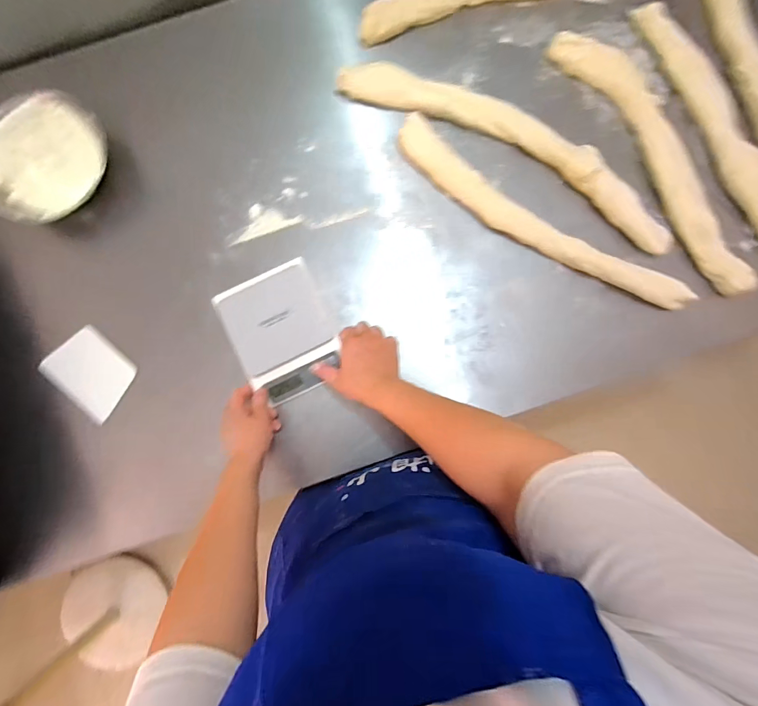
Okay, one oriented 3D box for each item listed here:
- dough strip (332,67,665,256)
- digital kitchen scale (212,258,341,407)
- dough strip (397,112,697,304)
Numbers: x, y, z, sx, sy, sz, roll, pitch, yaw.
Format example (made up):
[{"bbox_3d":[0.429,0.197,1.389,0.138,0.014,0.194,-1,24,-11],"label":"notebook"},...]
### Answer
[{"bbox_3d":[0.200,-0.322,0.616,0.564,0.042,0.093,28,87,3],"label":"dough strip"},{"bbox_3d":[-0.141,-0.030,0.590,0.149,0.038,0.175,-27,85,-2],"label":"digital kitchen scale"},{"bbox_3d":[0.239,-0.201,0.611,0.498,0.030,0.074,35,88,3],"label":"dough strip"}]

